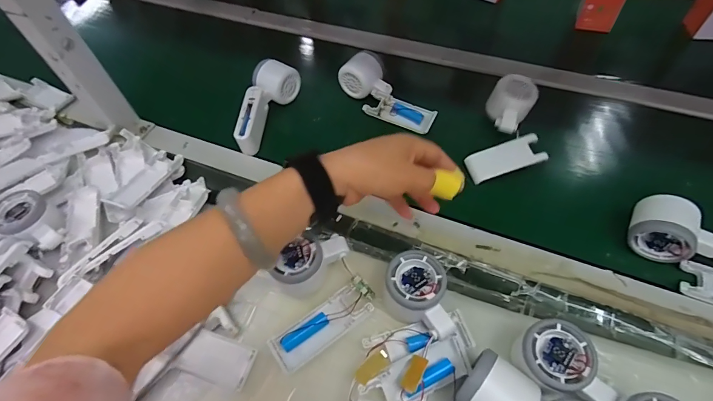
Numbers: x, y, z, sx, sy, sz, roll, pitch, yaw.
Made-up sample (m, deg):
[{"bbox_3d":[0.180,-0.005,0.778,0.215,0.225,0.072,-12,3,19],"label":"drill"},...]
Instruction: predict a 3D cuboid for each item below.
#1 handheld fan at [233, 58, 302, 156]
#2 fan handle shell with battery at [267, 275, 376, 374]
[{"bbox_3d":[-0.145,-0.143,0.564,0.054,0.064,0.151,18,58,15],"label":"handheld fan"},{"bbox_3d":[-0.032,0.122,0.380,0.112,0.016,0.041,-31,59,-17],"label":"fan handle shell with battery"}]

